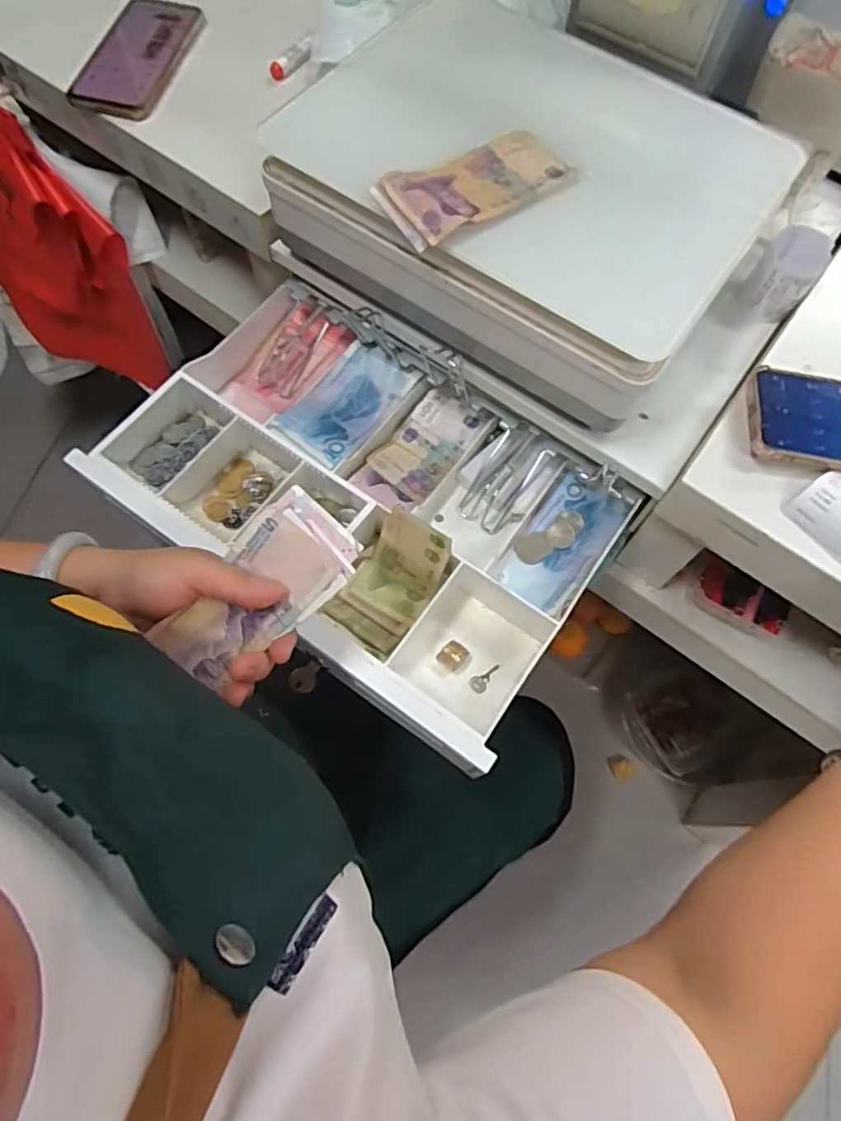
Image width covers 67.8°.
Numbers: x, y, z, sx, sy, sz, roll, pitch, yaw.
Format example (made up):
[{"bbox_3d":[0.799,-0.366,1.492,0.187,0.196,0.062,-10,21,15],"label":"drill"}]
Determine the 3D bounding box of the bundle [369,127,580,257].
[{"bbox_3d":[0.038,-0.257,0.425,0.125,0.015,0.062,-32,73,-14],"label":"bundle"}]

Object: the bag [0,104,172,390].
[{"bbox_3d":[-0.442,-0.356,0.816,0.235,0.366,0.050,31,64,-14],"label":"bag"}]

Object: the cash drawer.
[{"bbox_3d":[-0.047,-0.057,0.515,0.377,0.058,0.260,33,70,11],"label":"cash drawer"}]

